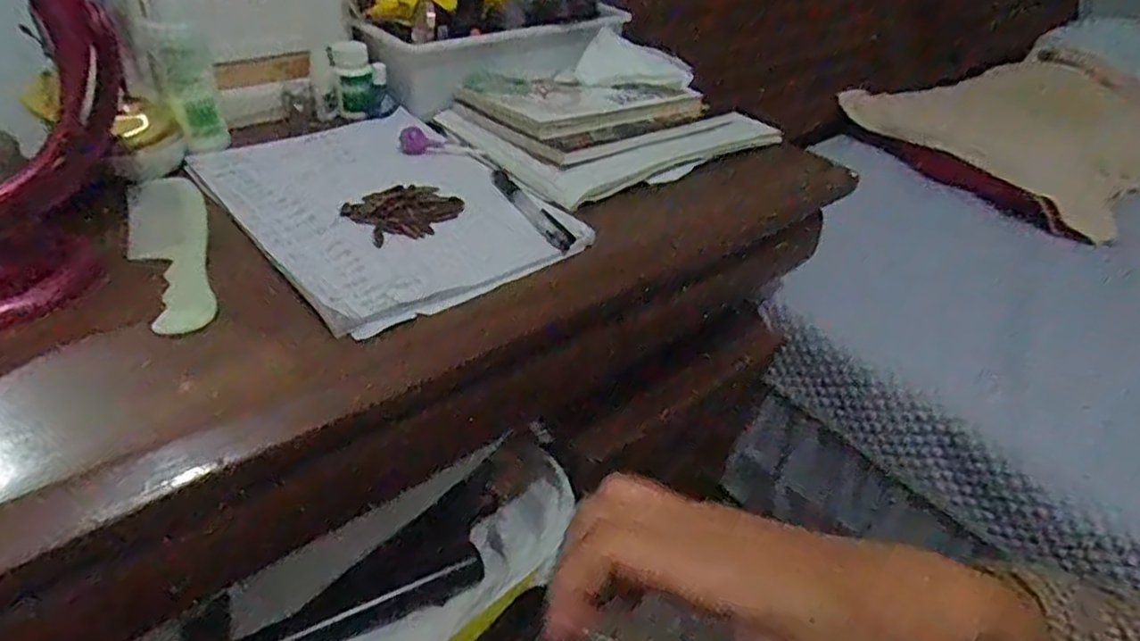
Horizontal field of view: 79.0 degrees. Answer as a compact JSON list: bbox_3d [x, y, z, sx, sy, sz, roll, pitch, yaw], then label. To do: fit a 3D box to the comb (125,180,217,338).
[{"bbox_3d":[-0.281,-0.053,0.483,0.050,0.004,0.205,-14,41,-22],"label":"comb"}]

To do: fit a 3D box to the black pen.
[{"bbox_3d":[-0.033,-0.090,0.554,0.019,0.007,0.126,-17,42,-25],"label":"black pen"}]

